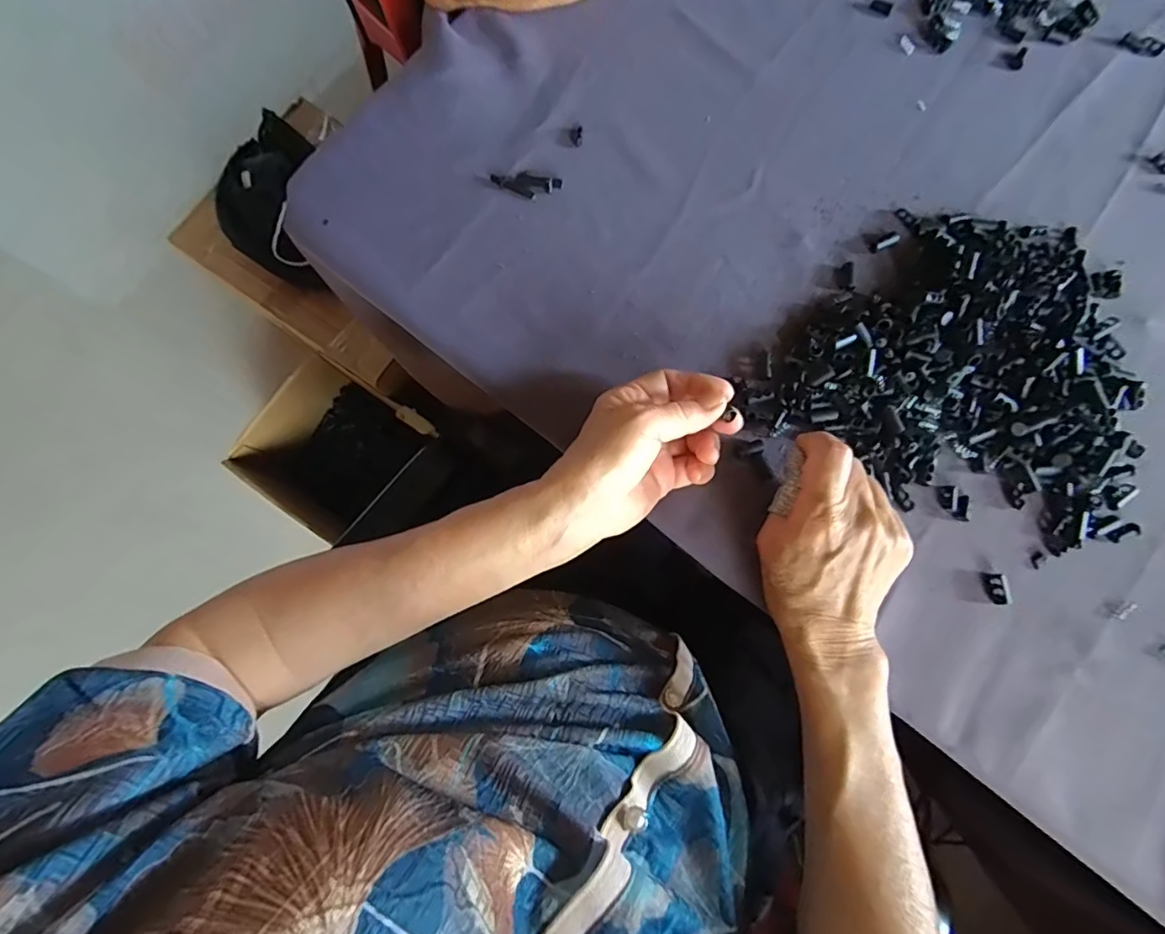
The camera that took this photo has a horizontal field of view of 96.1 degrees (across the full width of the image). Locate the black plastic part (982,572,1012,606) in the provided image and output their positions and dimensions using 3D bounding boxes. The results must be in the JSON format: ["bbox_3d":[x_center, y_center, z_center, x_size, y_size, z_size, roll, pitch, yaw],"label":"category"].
[{"bbox_3d":[0.255,0.075,0.321,0.012,0.007,0.019,2,78,1],"label":"black plastic part"}]

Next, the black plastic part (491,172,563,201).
[{"bbox_3d":[-0.041,-0.204,0.378,0.050,0.004,0.020,13,79,4],"label":"black plastic part"}]

